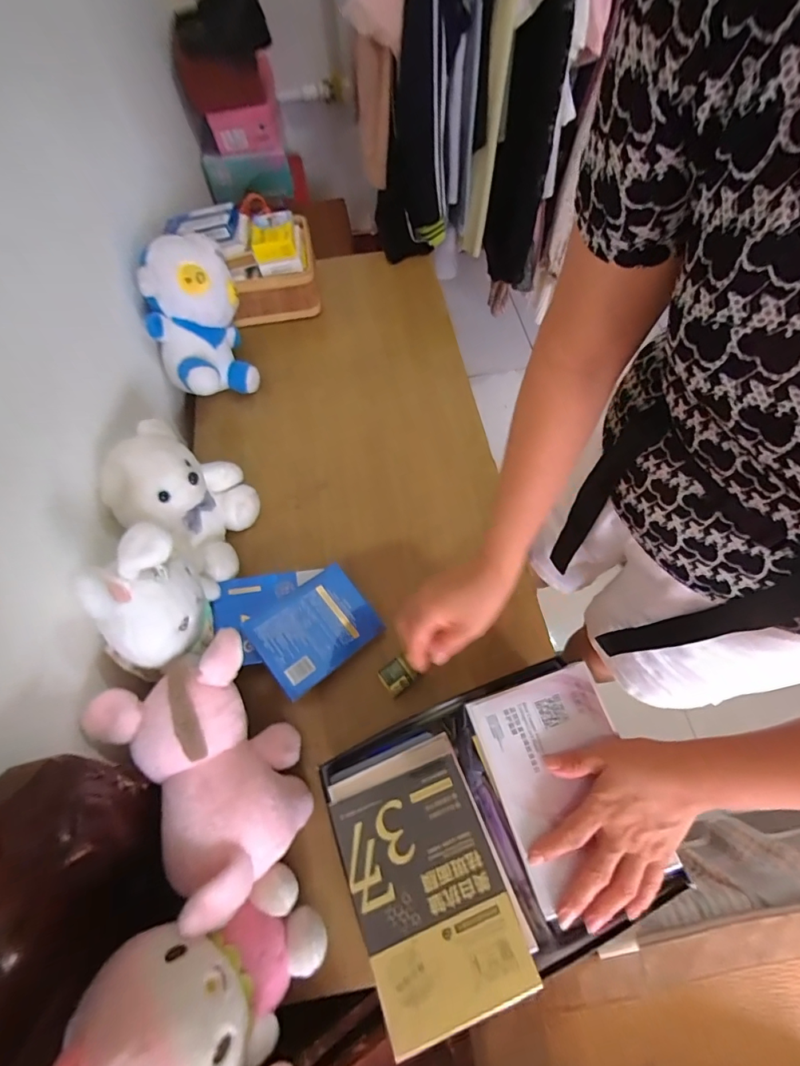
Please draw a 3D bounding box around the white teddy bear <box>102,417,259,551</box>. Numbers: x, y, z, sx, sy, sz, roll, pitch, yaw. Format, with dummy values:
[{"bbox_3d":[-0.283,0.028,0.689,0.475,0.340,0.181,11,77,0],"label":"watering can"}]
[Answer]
[{"bbox_3d":[-0.292,-0.048,0.615,0.122,0.197,0.160,14,67,6],"label":"white teddy bear"}]

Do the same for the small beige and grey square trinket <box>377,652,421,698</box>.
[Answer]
[{"bbox_3d":[-0.003,0.184,0.575,0.042,0.016,0.038,-36,71,-15],"label":"small beige and grey square trinket"}]

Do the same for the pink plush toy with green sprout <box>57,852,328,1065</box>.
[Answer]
[{"bbox_3d":[-0.156,0.374,0.359,0.163,0.187,0.155,0,66,0],"label":"pink plush toy with green sprout"}]

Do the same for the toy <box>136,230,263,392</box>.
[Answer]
[{"bbox_3d":[-0.344,-0.360,0.754,0.142,0.165,0.239,-14,67,-6],"label":"toy"}]

